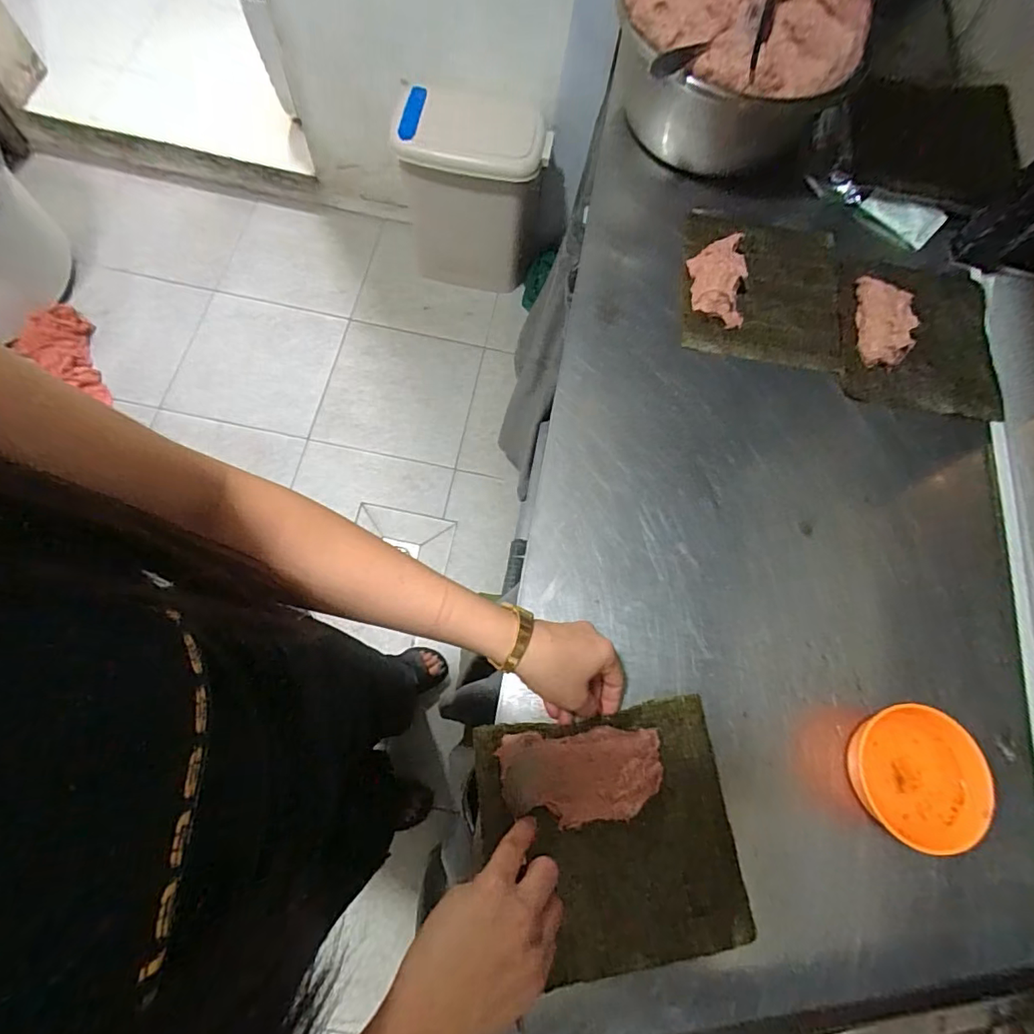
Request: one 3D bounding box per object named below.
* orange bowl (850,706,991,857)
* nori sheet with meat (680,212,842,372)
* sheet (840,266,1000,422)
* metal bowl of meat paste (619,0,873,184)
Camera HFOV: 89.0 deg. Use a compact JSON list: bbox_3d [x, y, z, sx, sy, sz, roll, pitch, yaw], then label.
[{"bbox_3d":[0.328,0.215,0.439,0.096,0.049,0.108,1,70,-5],"label":"orange bowl"},{"bbox_3d":[0.291,-0.275,0.613,0.185,0.030,0.205,11,70,-1],"label":"nori sheet with meat"},{"bbox_3d":[0.465,-0.220,0.602,0.175,0.026,0.209,10,70,-2],"label":"sheet"},{"bbox_3d":[0.246,-0.518,0.606,0.233,0.180,0.221,2,70,-5],"label":"metal bowl of meat paste"}]

